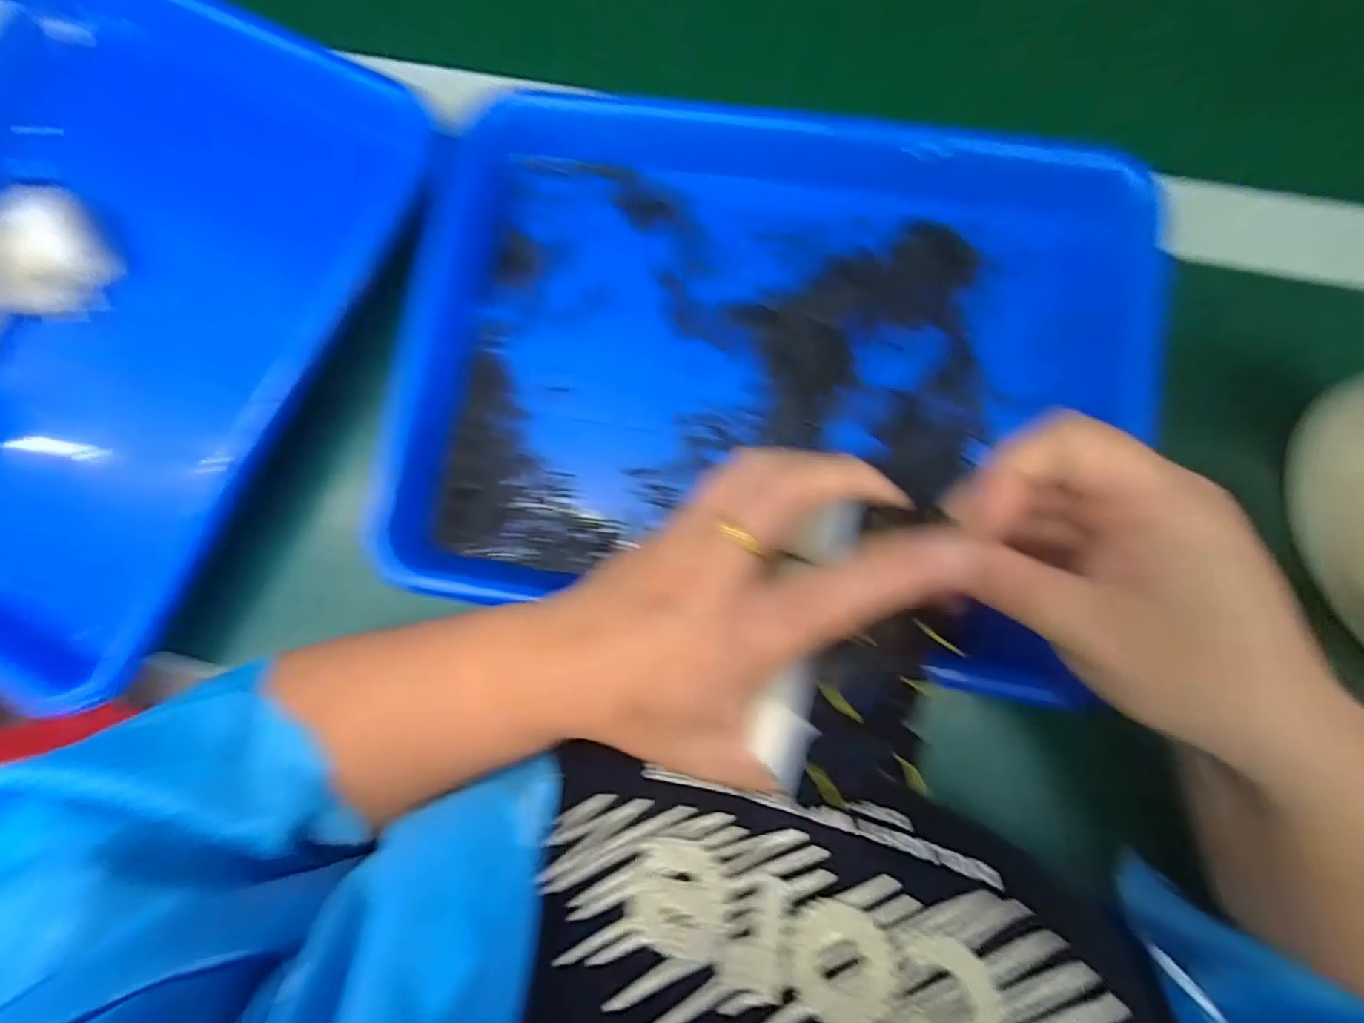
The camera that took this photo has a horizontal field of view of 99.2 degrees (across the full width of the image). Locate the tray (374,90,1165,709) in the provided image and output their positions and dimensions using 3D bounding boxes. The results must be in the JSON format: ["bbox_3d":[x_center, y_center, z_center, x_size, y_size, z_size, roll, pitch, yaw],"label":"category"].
[{"bbox_3d":[0.030,-0.066,0.281,0.306,0.044,0.254,9,82,5],"label":"tray"}]

